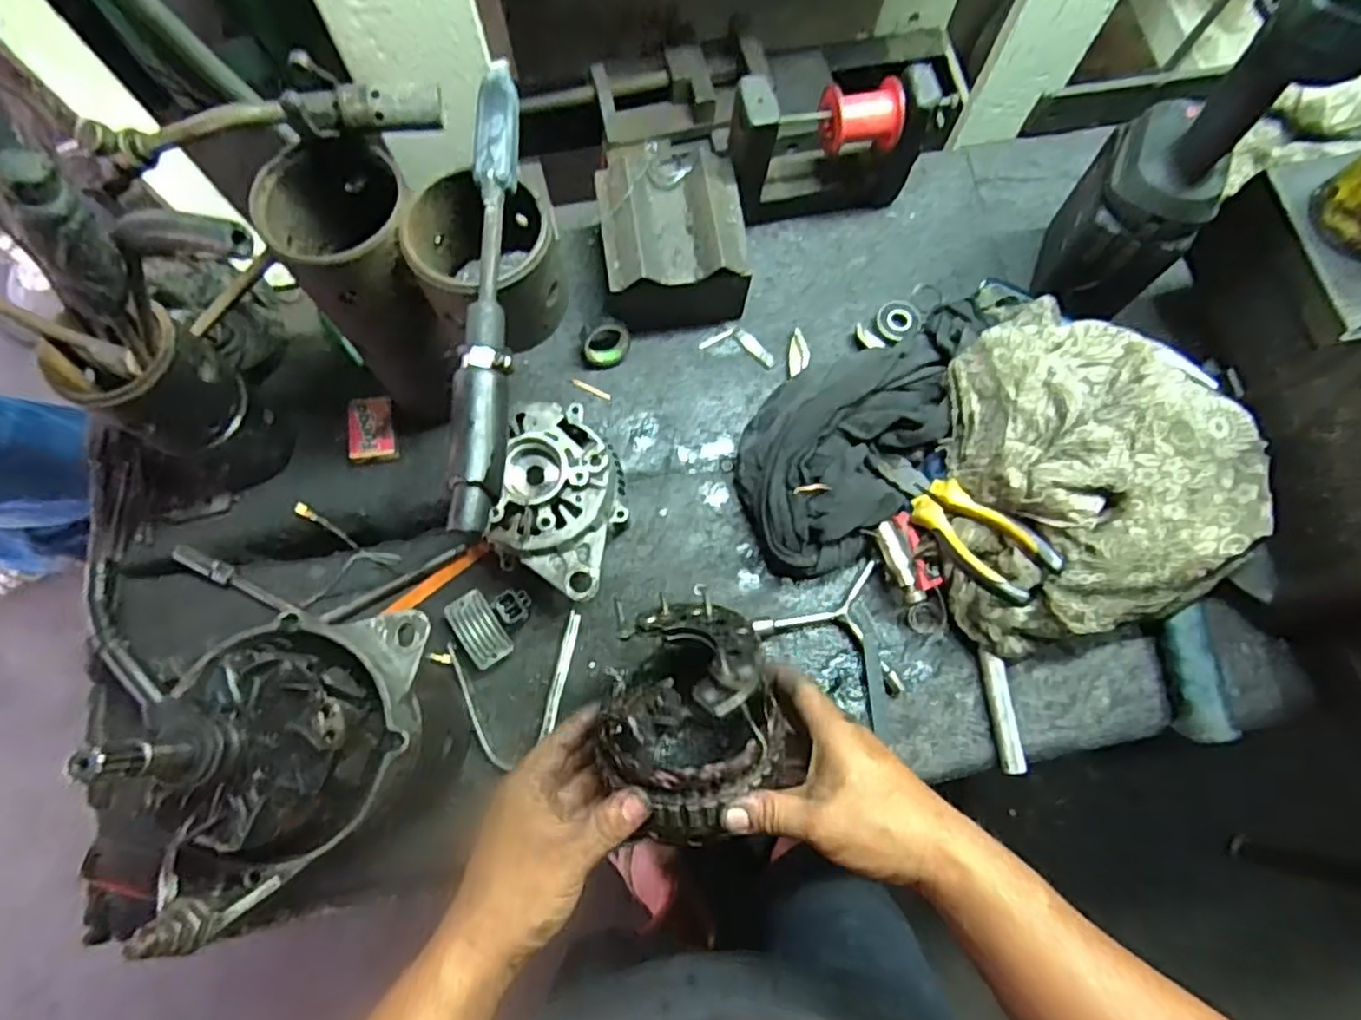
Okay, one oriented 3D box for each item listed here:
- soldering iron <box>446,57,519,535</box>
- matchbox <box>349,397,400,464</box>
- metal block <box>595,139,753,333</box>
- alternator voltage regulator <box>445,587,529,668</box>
[{"bbox_3d":[-0.106,-0.124,0.387,0.028,0.031,0.271,1,74,0],"label":"soldering iron"},{"bbox_3d":[-0.269,-0.071,0.606,0.039,0.012,0.057,-10,74,-4],"label":"matchbox"},{"bbox_3d":[-0.006,-0.234,0.618,0.124,0.100,0.136,-5,74,-2],"label":"metal block"},{"bbox_3d":[-0.155,0.089,0.571,0.065,0.031,0.057,-43,79,-12],"label":"alternator voltage regulator"}]

